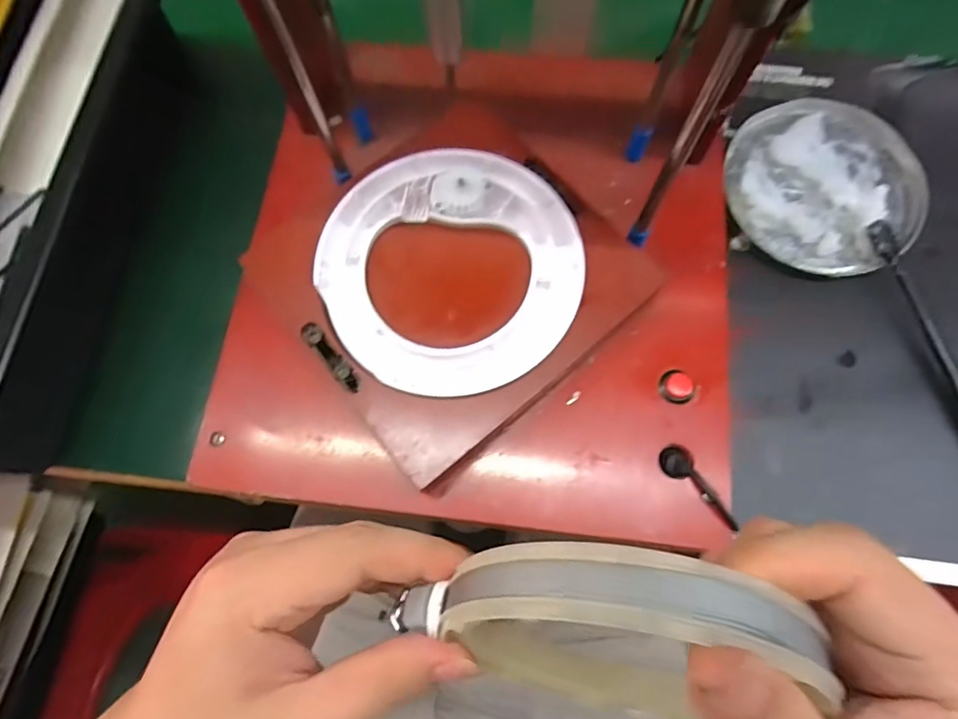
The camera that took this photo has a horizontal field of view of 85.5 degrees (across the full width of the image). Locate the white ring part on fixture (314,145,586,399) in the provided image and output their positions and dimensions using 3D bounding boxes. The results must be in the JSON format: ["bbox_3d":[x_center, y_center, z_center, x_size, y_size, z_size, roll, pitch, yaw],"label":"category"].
[{"bbox_3d":[-0.015,-0.048,0.264,0.132,0.014,0.132,0,73,1],"label":"white ring part on fixture"}]

